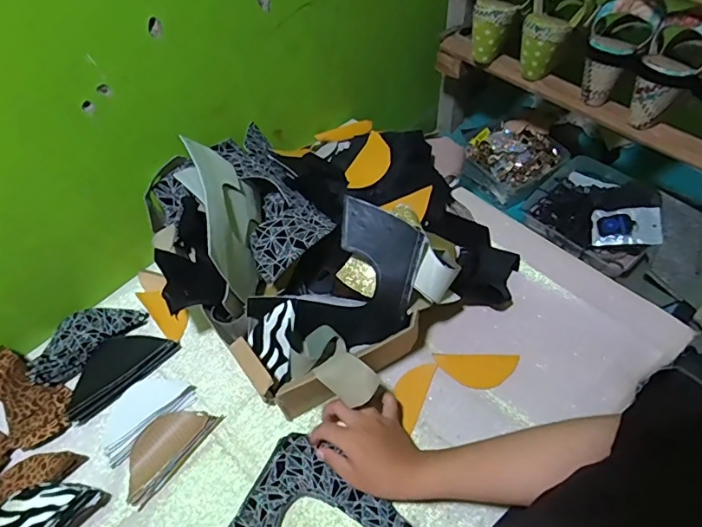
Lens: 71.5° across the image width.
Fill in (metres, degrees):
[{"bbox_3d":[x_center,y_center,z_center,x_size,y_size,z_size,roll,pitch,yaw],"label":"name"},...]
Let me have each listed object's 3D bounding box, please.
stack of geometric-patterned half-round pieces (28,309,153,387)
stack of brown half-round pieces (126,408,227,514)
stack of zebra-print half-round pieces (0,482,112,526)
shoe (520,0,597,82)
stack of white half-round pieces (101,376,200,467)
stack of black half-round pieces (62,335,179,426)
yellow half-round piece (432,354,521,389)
[{"bbox_3d":[-0.363,0.096,0.656,0.075,0.022,0.145,34,64,24],"label":"stack of geometric-patterned half-round pieces"},{"bbox_3d":[-0.222,0.220,0.584,0.061,0.020,0.124,32,63,24],"label":"stack of brown half-round pieces"},{"bbox_3d":[-0.336,0.280,0.521,0.064,0.056,0.124,38,65,26],"label":"stack of zebra-print half-round pieces"},{"bbox_3d":[0.293,-0.342,0.702,0.082,0.143,0.077,21,59,17],"label":"shoe"},{"bbox_3d":[-0.258,0.182,0.606,0.066,0.016,0.116,37,65,25],"label":"stack of white half-round pieces"},{"bbox_3d":[-0.308,0.135,0.632,0.078,0.024,0.143,32,63,23],"label":"stack of black half-round pieces"},{"bbox_3d":[0.162,0.137,0.625,0.106,0.011,0.043,1,55,4],"label":"yellow half-round piece"}]

